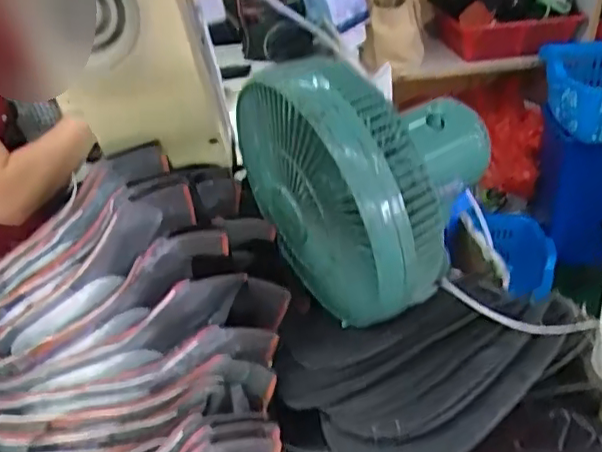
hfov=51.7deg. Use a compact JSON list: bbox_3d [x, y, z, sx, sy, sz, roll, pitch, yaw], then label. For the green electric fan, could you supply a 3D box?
[{"bbox_3d":[0.073,-0.044,0.573,0.204,0.188,0.215,-18,34,-20],"label":"green electric fan"}]

